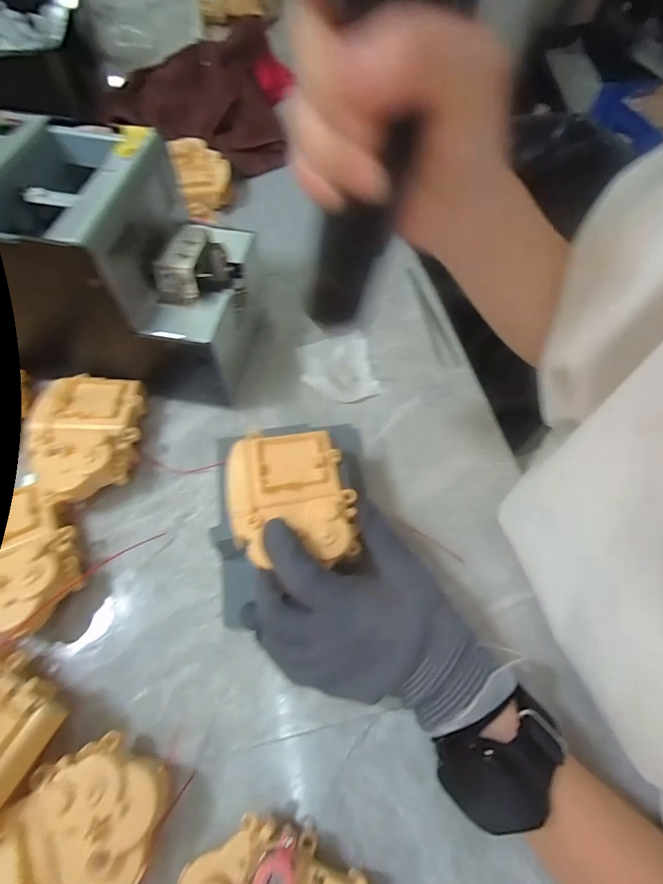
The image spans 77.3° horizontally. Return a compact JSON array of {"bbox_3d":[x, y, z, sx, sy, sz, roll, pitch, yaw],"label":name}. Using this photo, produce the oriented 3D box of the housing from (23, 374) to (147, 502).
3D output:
[{"bbox_3d":[-0.183,-0.003,0.312,0.078,0.037,0.101,-4,62,-5],"label":"housing"}]

